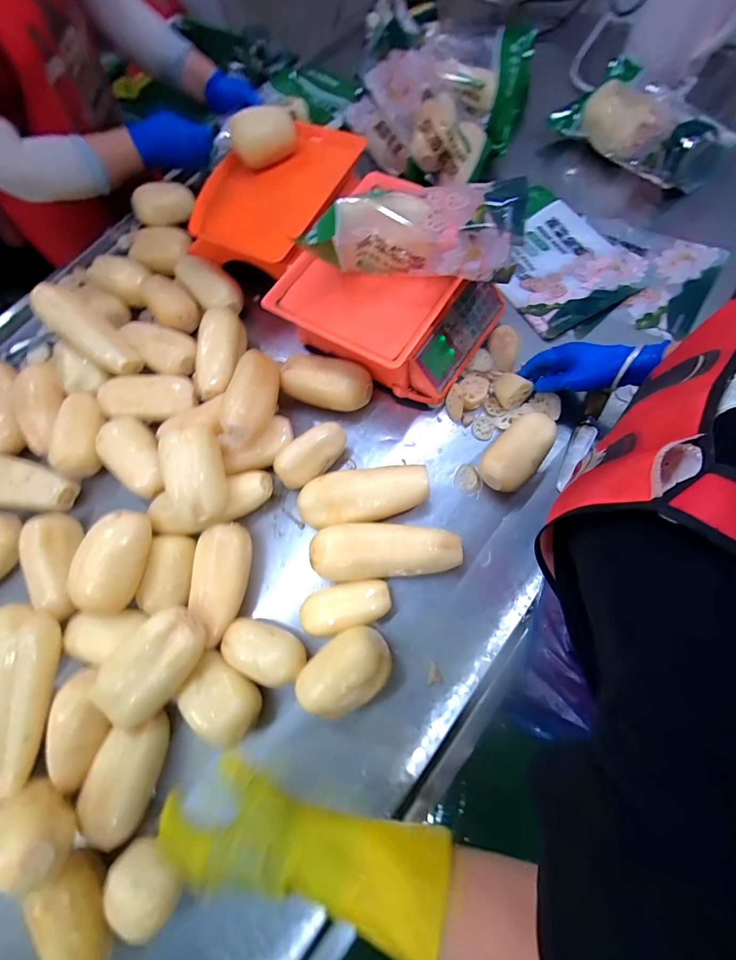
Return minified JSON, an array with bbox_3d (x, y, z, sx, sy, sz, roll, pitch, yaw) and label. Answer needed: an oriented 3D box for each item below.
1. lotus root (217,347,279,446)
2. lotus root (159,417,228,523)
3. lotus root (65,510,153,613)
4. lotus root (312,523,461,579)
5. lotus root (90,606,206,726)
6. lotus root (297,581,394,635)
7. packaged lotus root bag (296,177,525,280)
[{"bbox_3d":[-0.165,-0.125,0.531,0.067,0.063,0.162,15,74,11],"label":"lotus root"},{"bbox_3d":[-0.235,-0.009,0.501,0.068,0.072,0.133,-19,71,-1],"label":"lotus root"},{"bbox_3d":[-0.332,0.104,0.479,0.070,0.059,0.132,9,73,9],"label":"lotus root"},{"bbox_3d":[0.025,0.094,0.489,0.197,0.058,0.072,-3,71,5],"label":"lotus root"},{"bbox_3d":[-0.263,0.227,0.444,0.081,0.055,0.135,42,80,17],"label":"lotus root"},{"bbox_3d":[-0.029,0.168,0.486,0.120,0.045,0.056,-15,71,1],"label":"lotus root"},{"bbox_3d":[0.054,-0.311,0.464,0.260,0.091,0.111,6,72,8],"label":"packaged lotus root bag"}]

